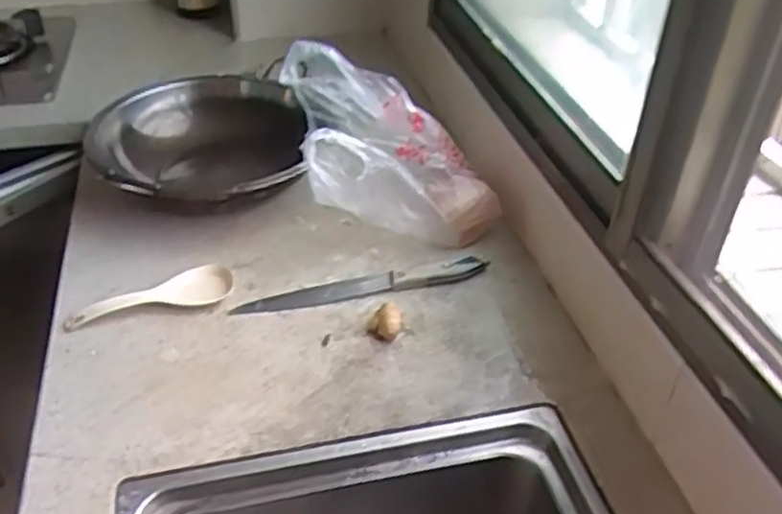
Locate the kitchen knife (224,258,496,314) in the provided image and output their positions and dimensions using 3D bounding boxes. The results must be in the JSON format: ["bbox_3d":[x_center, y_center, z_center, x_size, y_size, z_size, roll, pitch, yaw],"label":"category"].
[{"bbox_3d":[-0.031,0.034,0.883,0.307,0.012,0.031,-10,40,-14],"label":"kitchen knife"}]

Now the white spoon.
[{"bbox_3d":[-0.281,0.044,0.856,0.186,0.020,0.059,-11,40,-14],"label":"white spoon"}]

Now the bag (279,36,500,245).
[{"bbox_3d":[-0.001,-0.149,0.974,0.245,0.176,0.223,-7,39,-9],"label":"bag"}]

